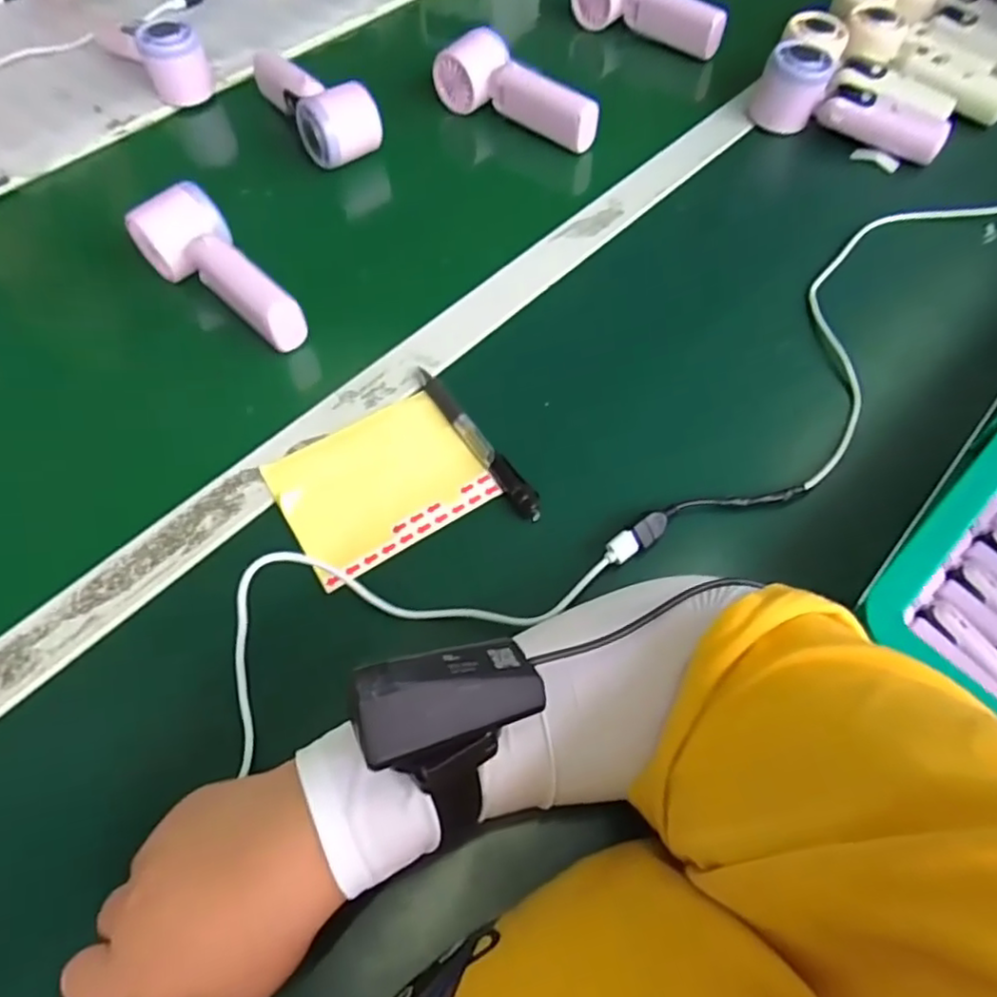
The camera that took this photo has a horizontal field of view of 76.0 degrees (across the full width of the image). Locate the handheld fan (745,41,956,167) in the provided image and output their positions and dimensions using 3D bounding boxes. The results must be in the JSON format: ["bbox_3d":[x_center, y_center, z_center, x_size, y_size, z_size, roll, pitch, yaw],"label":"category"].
[{"bbox_3d":[0.322,-0.356,0.586,0.173,0.067,0.050,30,64,16],"label":"handheld fan"}]

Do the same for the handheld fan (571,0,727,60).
[{"bbox_3d":[0.158,-0.519,0.676,0.057,0.052,0.166,-37,66,-20],"label":"handheld fan"}]

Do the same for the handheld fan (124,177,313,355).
[{"bbox_3d":[-0.204,-0.166,0.465,0.061,0.049,0.145,-37,66,-20],"label":"handheld fan"}]

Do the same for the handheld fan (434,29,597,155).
[{"bbox_3d":[0.017,-0.377,0.595,0.169,0.051,0.049,40,67,20],"label":"handheld fan"}]

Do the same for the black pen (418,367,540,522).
[{"bbox_3d":[-0.016,-0.038,0.416,0.014,0.010,0.137,-31,64,-18],"label":"black pen"}]

